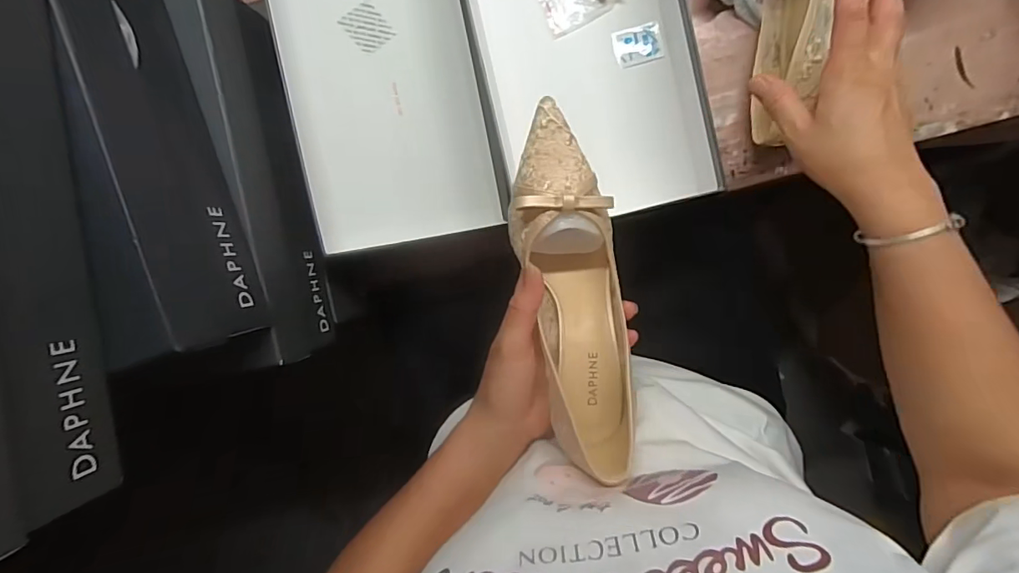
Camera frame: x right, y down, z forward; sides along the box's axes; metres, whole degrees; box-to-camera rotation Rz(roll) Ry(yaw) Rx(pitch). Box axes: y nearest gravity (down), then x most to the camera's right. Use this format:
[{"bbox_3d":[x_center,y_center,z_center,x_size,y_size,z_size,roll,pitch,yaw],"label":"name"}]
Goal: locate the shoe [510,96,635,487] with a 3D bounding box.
[{"bbox_3d":[0.044,0.006,0.348,0.066,0.079,0.248,-10,92,9],"label":"shoe"}]

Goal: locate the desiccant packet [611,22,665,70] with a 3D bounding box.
[{"bbox_3d":[0.126,-0.237,0.495,0.044,0.005,0.035,-12,94,9],"label":"desiccant packet"}]

